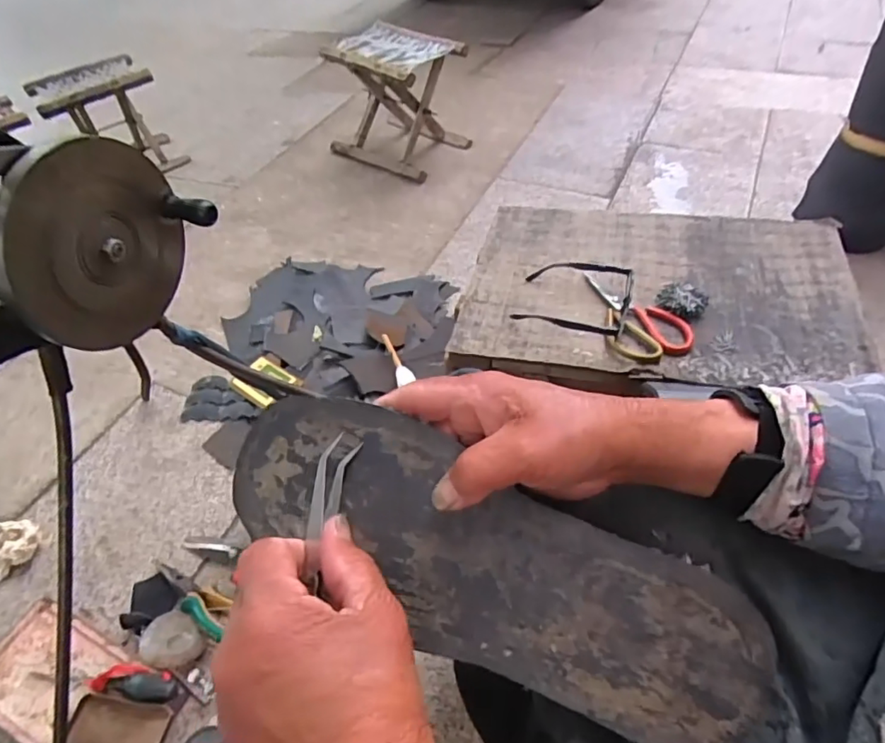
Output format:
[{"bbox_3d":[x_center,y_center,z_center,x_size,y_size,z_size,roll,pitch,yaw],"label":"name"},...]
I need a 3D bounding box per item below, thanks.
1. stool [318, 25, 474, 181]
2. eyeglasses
[{"bbox_3d":[-0.123,-0.689,1.422,0.308,0.268,0.230,28,56,27],"label":"stool"},{"bbox_3d":[0.177,-0.107,0.744,0.147,0.036,0.167,17,52,19],"label":"eyeglasses"}]

